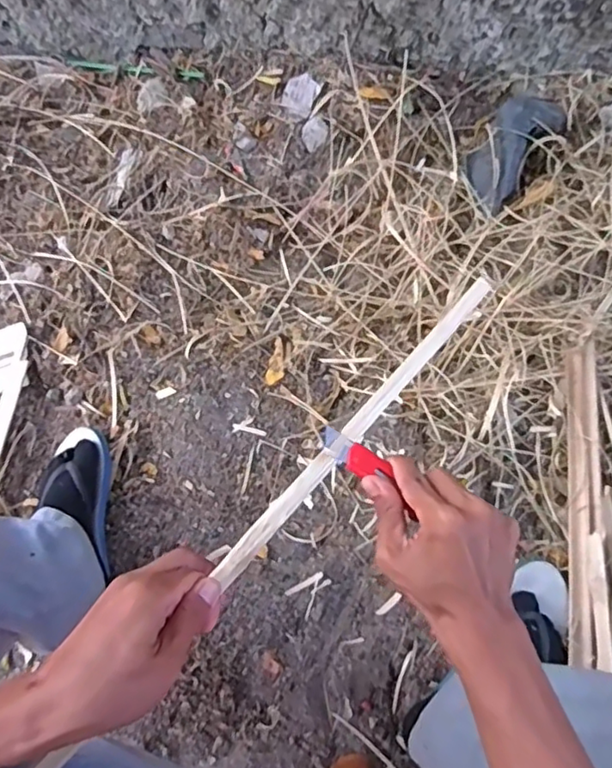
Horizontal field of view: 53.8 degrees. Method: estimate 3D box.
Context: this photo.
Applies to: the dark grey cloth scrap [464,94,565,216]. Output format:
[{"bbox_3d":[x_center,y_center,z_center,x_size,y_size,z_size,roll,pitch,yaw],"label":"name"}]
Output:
[{"bbox_3d":[0.306,-0.355,0.919,0.098,0.068,0.180,34,108,16],"label":"dark grey cloth scrap"}]

